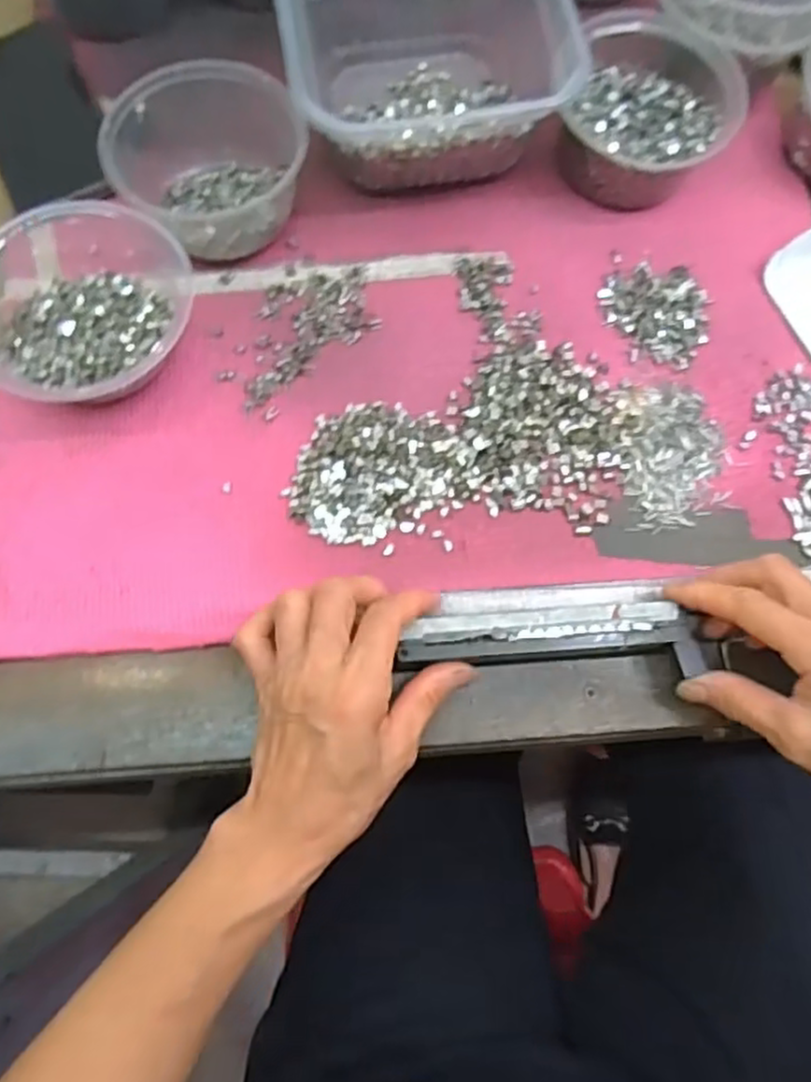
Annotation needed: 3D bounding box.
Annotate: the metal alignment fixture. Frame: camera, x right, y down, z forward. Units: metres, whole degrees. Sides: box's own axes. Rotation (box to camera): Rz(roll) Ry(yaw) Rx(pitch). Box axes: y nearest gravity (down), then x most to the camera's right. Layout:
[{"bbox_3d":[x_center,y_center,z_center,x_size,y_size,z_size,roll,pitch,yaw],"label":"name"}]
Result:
[{"bbox_3d":[0.075,0.045,0.373,0.148,0.025,0.049,-3,72,-3],"label":"metal alignment fixture"}]

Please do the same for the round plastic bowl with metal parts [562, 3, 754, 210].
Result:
[{"bbox_3d":[0.154,-0.275,0.463,0.100,0.060,0.115,11,72,2],"label":"round plastic bowl with metal parts"}]

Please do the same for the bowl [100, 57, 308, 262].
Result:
[{"bbox_3d":[-0.118,-0.231,0.441,0.112,0.060,0.118,0,72,-1],"label":"bowl"}]

